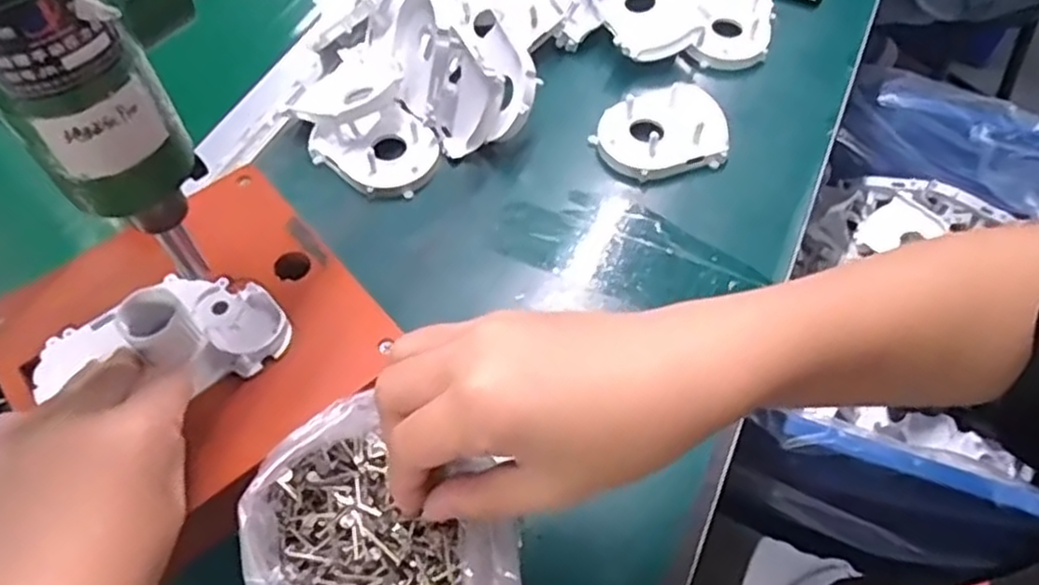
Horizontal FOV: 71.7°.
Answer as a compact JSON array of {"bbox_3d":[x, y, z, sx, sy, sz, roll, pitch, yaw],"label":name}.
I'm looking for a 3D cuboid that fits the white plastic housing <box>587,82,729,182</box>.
[{"bbox_3d":[0.096,-0.109,0.484,0.083,0.022,0.061,-14,59,-9],"label":"white plastic housing"}]

